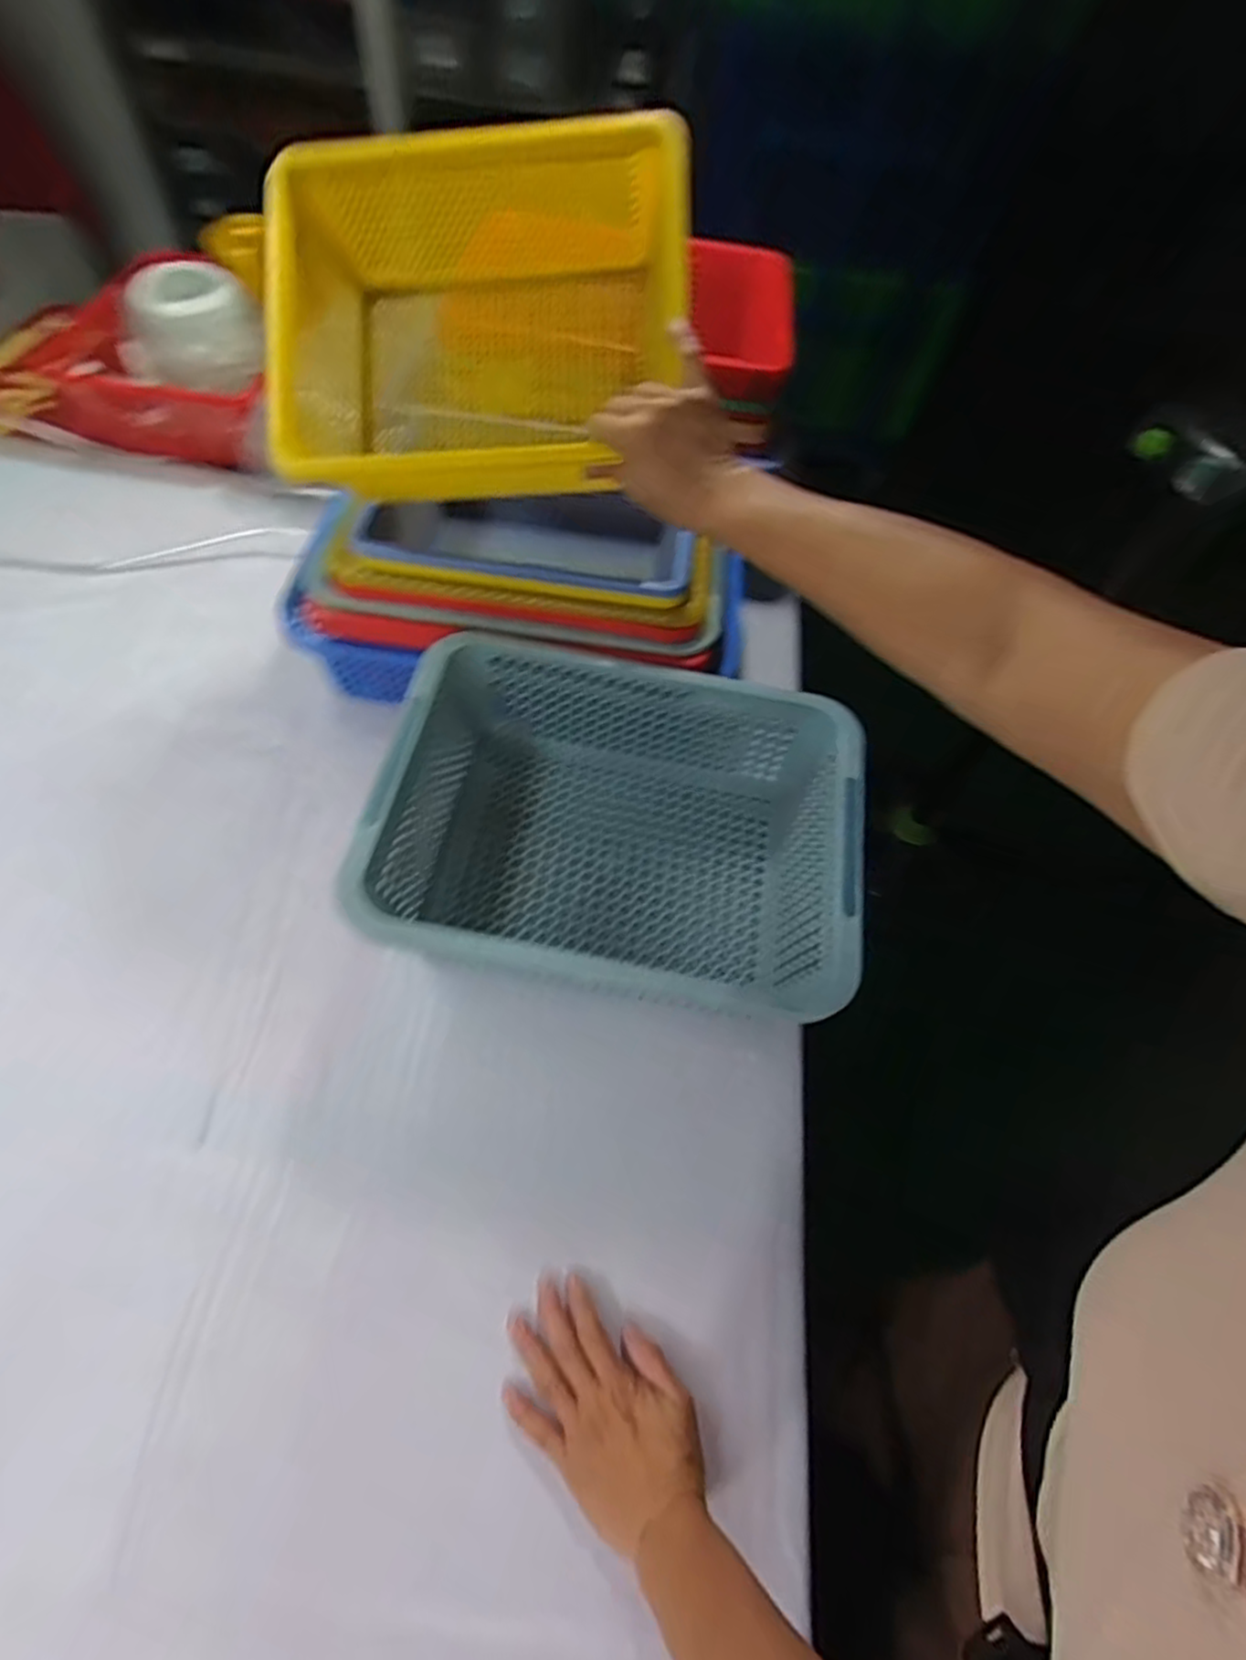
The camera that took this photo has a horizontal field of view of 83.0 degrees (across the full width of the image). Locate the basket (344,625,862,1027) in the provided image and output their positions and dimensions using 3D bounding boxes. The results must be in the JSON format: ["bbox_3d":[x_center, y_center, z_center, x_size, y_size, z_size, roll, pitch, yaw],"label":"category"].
[{"bbox_3d":[-0.001,0.004,0.610,0.380,0.121,0.280,11,61,1],"label":"basket"}]

